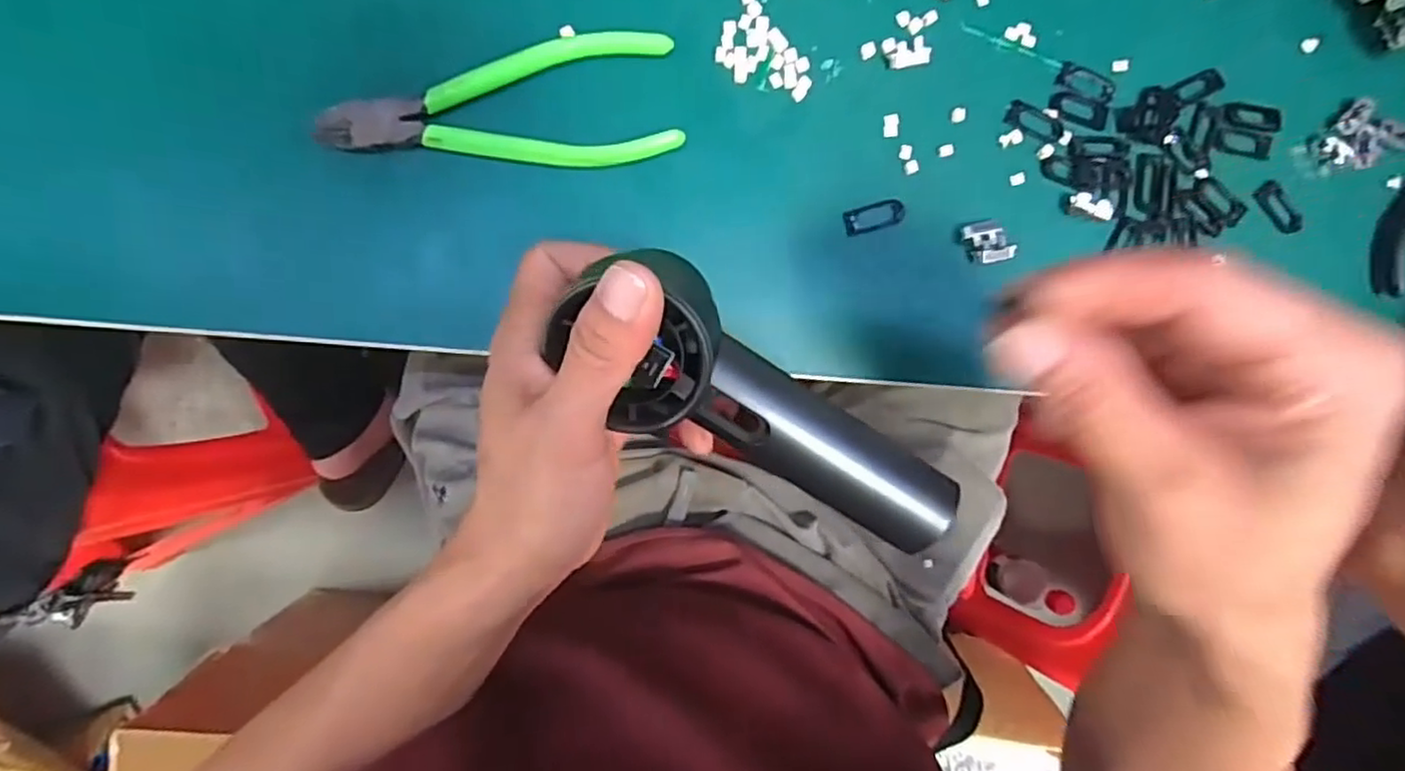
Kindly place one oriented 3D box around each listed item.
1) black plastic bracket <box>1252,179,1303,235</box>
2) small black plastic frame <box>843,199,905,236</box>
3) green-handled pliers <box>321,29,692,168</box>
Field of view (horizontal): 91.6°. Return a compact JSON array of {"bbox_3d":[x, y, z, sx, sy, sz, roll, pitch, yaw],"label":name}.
[{"bbox_3d":[0.287,-0.088,0.338,0.014,0.004,0.030,-39,97,-2],"label":"black plastic bracket"},{"bbox_3d":[0.081,-0.079,0.317,0.028,0.004,0.012,-15,95,-5],"label":"small black plastic frame"},{"bbox_3d":[-0.088,-0.122,0.297,0.151,0.009,0.055,-5,94,-5],"label":"green-handled pliers"}]

